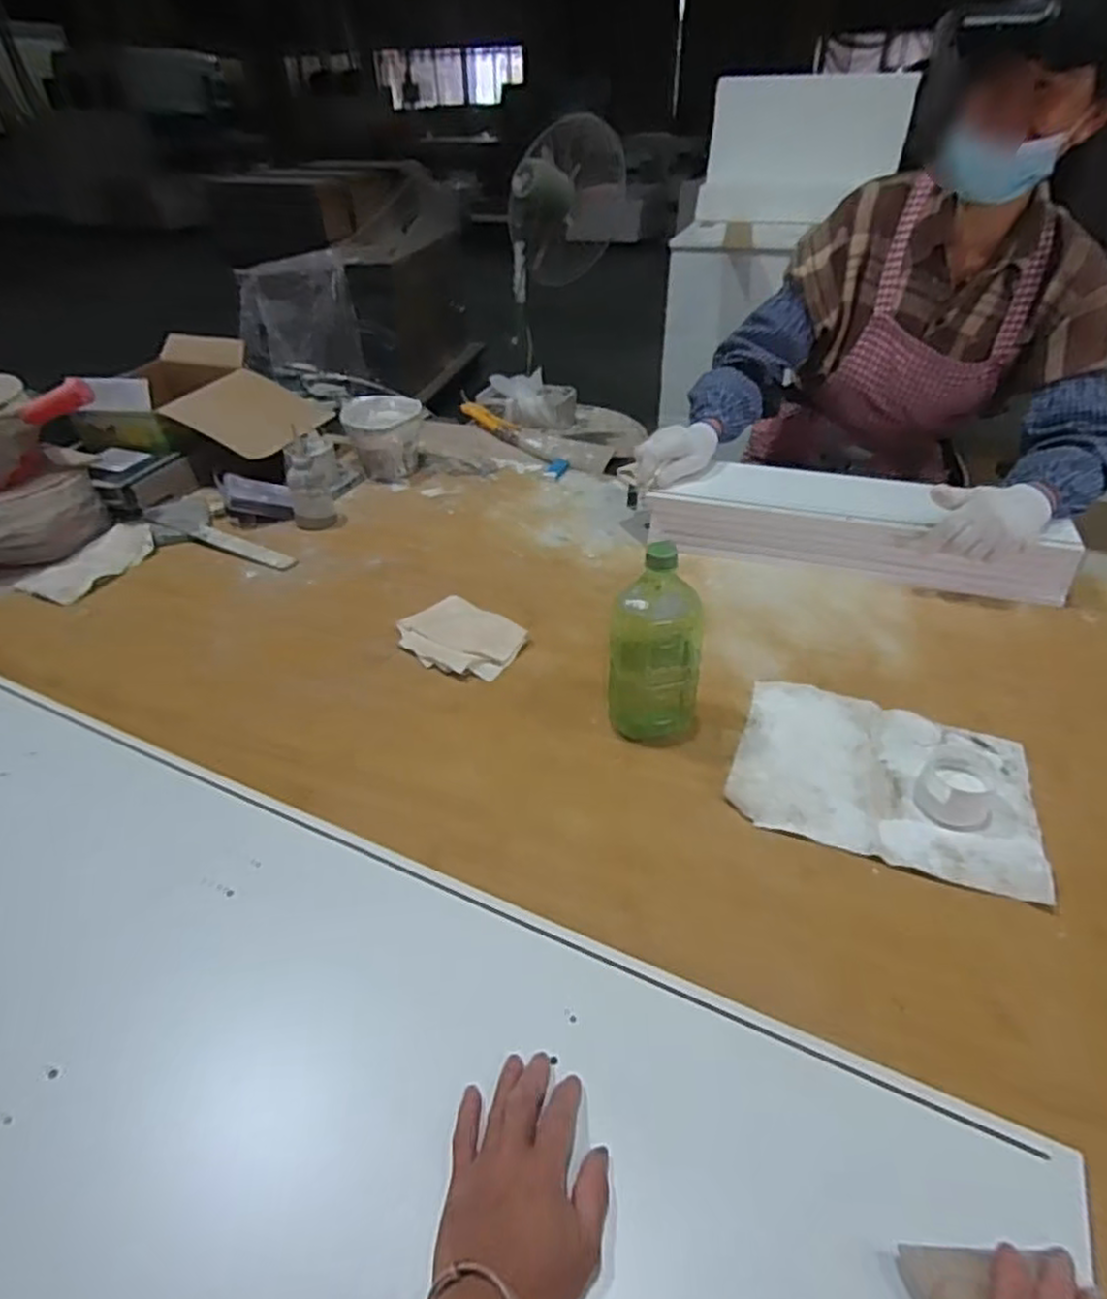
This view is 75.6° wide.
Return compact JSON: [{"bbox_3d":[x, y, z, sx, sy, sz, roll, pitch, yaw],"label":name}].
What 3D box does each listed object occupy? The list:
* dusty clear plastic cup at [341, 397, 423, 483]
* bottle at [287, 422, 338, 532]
[{"bbox_3d":[-0.295,-0.368,1.255,0.132,0.117,0.107,-4,38,-3],"label":"dusty clear plastic cup"},{"bbox_3d":[-0.382,-0.263,1.105,0.062,0.146,0.058,-17,40,-19],"label":"bottle"}]

